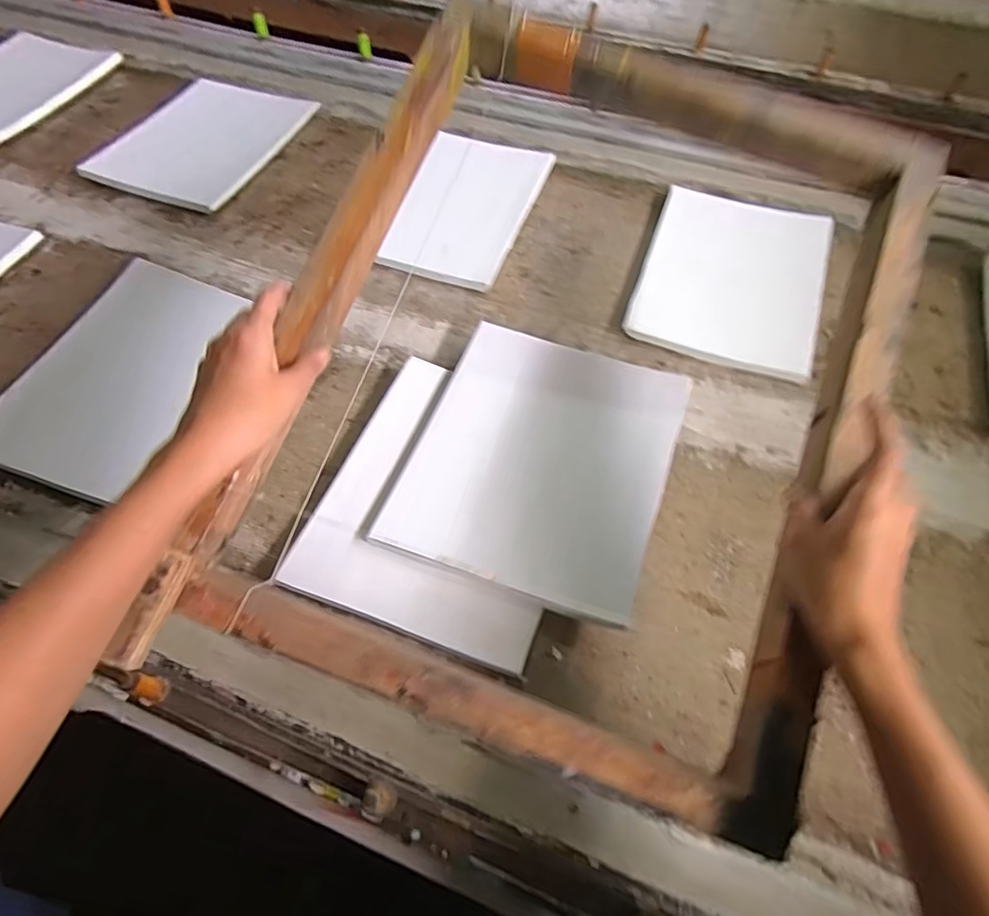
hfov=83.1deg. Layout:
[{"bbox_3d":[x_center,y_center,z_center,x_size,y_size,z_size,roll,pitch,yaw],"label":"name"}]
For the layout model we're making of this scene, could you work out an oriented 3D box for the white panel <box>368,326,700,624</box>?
[{"bbox_3d":[0.044,-0.001,0.524,0.228,0.018,0.248,18,70,10],"label":"white panel"}]

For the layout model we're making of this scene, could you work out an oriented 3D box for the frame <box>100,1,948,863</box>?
[{"bbox_3d":[0.065,-0.069,0.379,0.393,0.035,0.517,19,76,3],"label":"frame"}]

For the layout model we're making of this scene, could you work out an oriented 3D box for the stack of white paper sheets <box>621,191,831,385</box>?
[{"bbox_3d":[0.286,-0.223,0.673,0.203,0.012,0.274,18,62,12],"label":"stack of white paper sheets"}]

